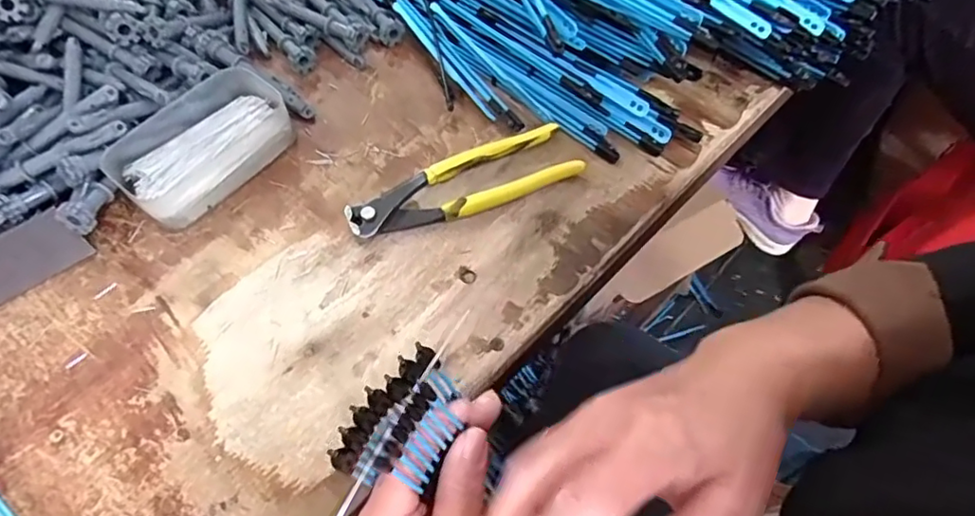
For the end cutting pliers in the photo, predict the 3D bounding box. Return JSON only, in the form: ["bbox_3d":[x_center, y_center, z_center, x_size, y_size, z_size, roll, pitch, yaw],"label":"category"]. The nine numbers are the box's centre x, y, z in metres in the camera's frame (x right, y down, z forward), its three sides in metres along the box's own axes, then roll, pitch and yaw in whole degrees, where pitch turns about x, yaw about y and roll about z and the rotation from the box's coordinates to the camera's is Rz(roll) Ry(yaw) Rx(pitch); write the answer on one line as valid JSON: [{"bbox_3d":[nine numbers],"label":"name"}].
[{"bbox_3d":[-0.016,-0.050,0.395,0.160,0.015,0.046,-20,62,-10],"label":"end cutting pliers"}]

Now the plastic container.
[{"bbox_3d":[-0.197,-0.080,0.398,0.078,0.030,0.117,35,67,19],"label":"plastic container"}]

